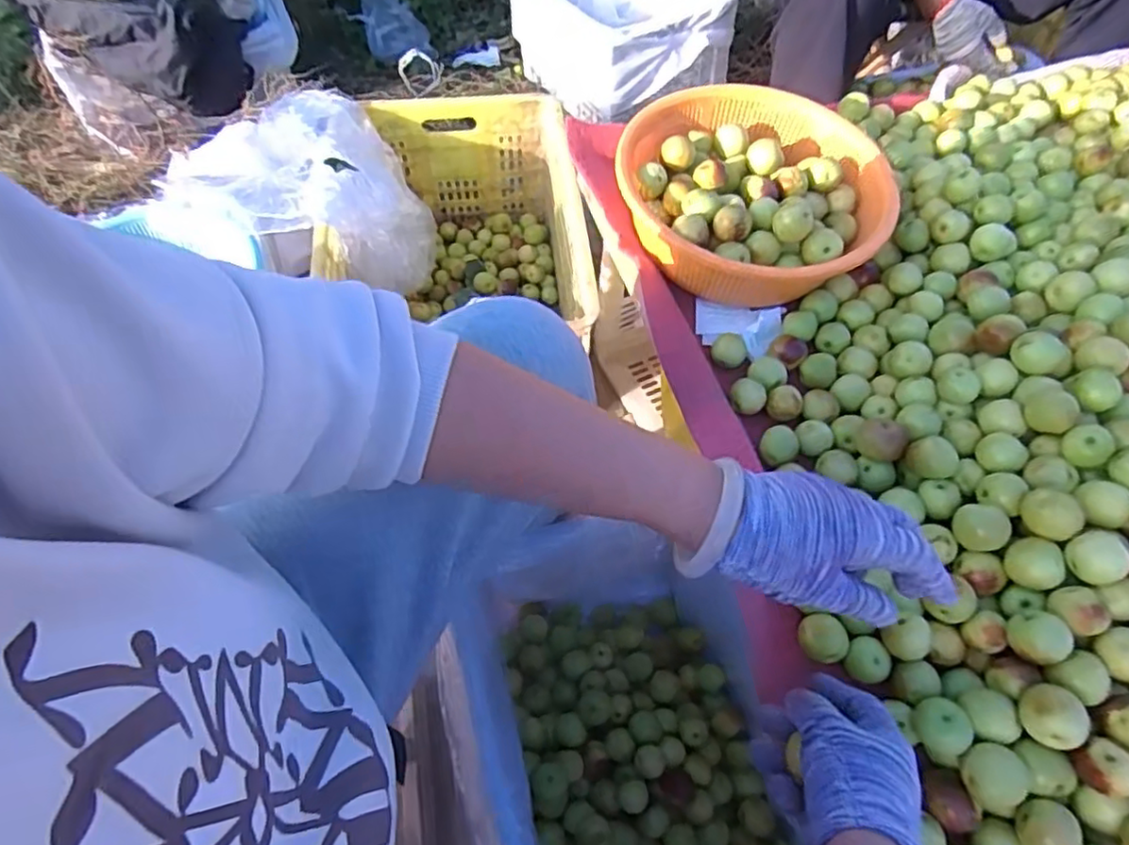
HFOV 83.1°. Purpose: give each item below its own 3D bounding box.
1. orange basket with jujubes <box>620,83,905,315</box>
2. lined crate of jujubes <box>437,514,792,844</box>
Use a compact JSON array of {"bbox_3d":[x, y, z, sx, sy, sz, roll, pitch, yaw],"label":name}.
[{"bbox_3d":[0.189,-0.229,0.646,0.257,0.078,0.255,0,59,-1],"label":"orange basket with jujubes"},{"bbox_3d":[0.052,0.309,0.608,0.267,0.195,0.373,-6,60,-5],"label":"lined crate of jujubes"}]

